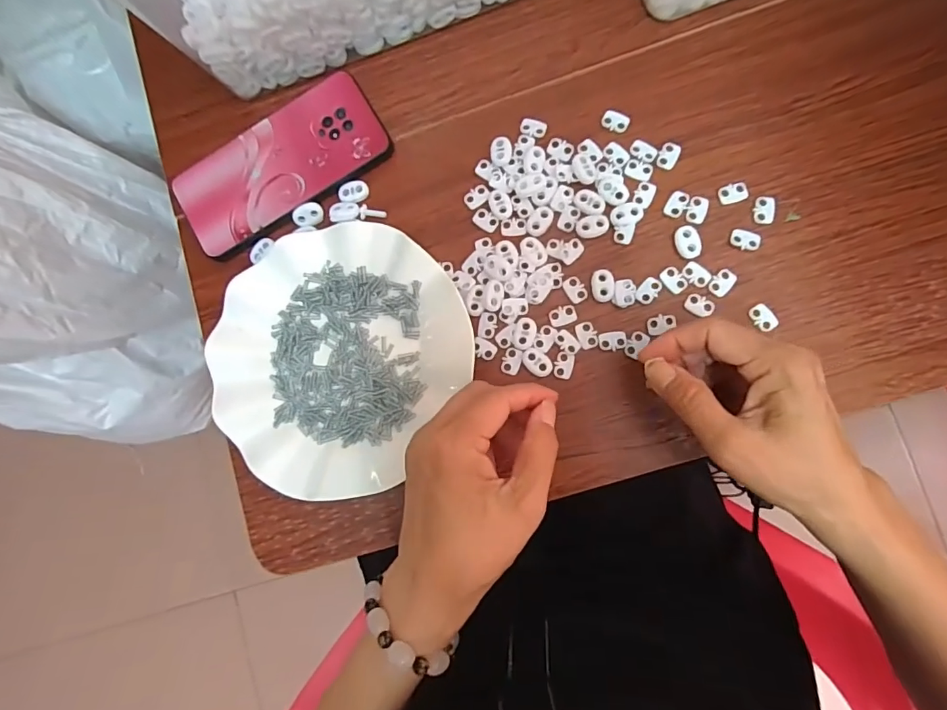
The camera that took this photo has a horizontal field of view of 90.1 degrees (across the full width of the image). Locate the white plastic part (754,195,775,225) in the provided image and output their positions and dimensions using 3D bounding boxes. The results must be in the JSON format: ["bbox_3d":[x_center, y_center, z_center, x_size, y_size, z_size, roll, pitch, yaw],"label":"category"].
[{"bbox_3d":[0.200,-0.100,0.324,0.012,0.004,0.019,5,86,5],"label":"white plastic part"}]

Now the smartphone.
[{"bbox_3d":[-0.147,-0.145,0.358,0.163,0.004,0.077,-34,83,1],"label":"smartphone"}]

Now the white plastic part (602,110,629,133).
[{"bbox_3d":[0.103,-0.169,0.341,0.019,0.004,0.013,20,87,6],"label":"white plastic part"}]

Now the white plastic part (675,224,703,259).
[{"bbox_3d":[0.149,-0.078,0.327,0.017,0.004,0.023,-8,84,4],"label":"white plastic part"}]

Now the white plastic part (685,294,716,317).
[{"bbox_3d":[0.155,-0.034,0.322,0.019,0.004,0.013,27,88,7],"label":"white plastic part"}]

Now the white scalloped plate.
[{"bbox_3d":[-0.098,-0.001,0.335,0.169,0.021,0.182,0,85,5],"label":"white scalloped plate"}]

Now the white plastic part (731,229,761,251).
[{"bbox_3d":[0.186,-0.079,0.324,0.018,0.004,0.013,15,86,6],"label":"white plastic part"}]

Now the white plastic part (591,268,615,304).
[{"bbox_3d":[0.091,-0.048,0.331,0.016,0.004,0.023,-3,85,5],"label":"white plastic part"}]

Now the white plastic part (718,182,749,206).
[{"bbox_3d":[0.181,-0.112,0.327,0.019,0.004,0.013,-12,84,4],"label":"white plastic part"}]

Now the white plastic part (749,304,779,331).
[{"bbox_3d":[0.195,-0.025,0.319,0.013,0.004,0.019,-34,83,1],"label":"white plastic part"}]

